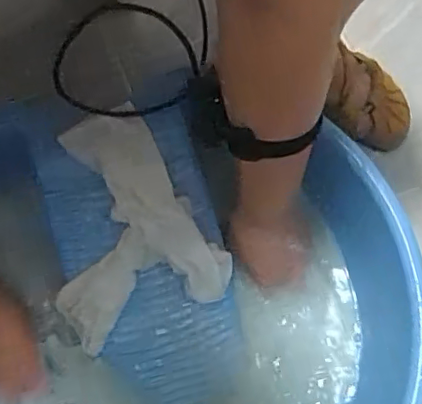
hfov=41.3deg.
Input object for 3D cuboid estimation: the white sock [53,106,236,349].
[{"bbox_3d":[-0.097,0.027,0.545,0.165,0.043,0.211,-28,93,7],"label":"white sock"}]

